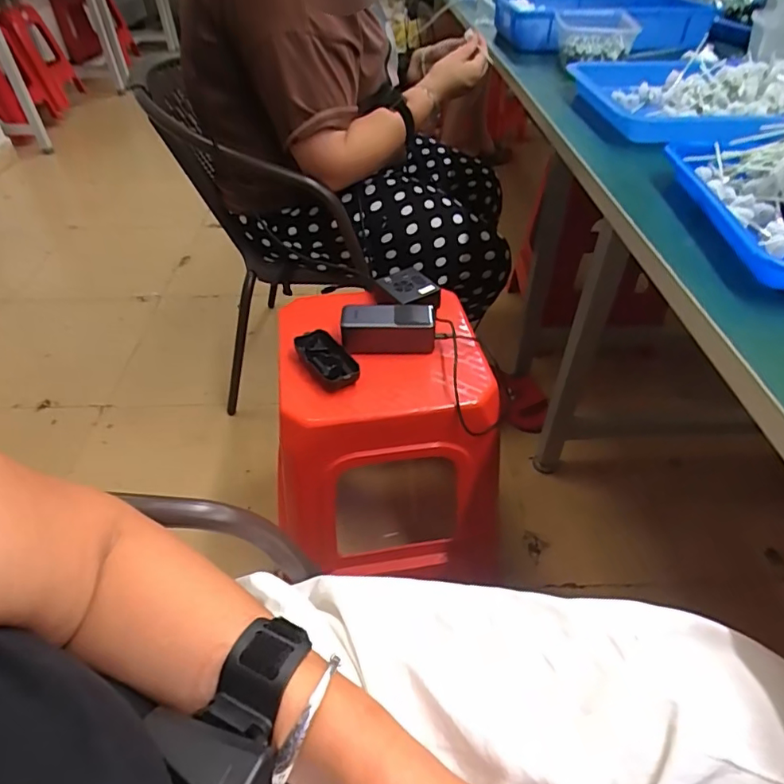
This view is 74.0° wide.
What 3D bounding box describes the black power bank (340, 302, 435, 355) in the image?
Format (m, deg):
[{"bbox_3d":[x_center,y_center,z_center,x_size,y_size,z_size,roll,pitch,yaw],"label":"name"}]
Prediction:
[{"bbox_3d":[-0.005,-0.091,0.744,0.130,0.058,0.060,-2,44,-1],"label":"black power bank"}]

